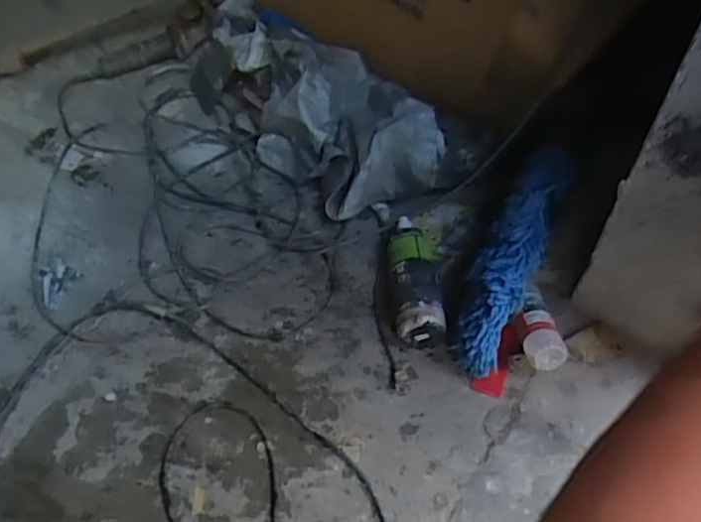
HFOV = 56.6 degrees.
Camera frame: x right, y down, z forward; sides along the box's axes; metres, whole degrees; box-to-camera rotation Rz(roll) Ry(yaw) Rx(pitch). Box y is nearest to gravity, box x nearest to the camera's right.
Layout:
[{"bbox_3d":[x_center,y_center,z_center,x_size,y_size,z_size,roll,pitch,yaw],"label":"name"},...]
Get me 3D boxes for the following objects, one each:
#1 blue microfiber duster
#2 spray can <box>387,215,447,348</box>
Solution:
[{"bbox_3d":[0.268,-0.015,1.080,0.084,0.093,0.406,22,73,14],"label":"blue microfiber duster"},{"bbox_3d":[0.113,0.025,1.151,0.094,0.079,0.259,2,54,1],"label":"spray can"}]

